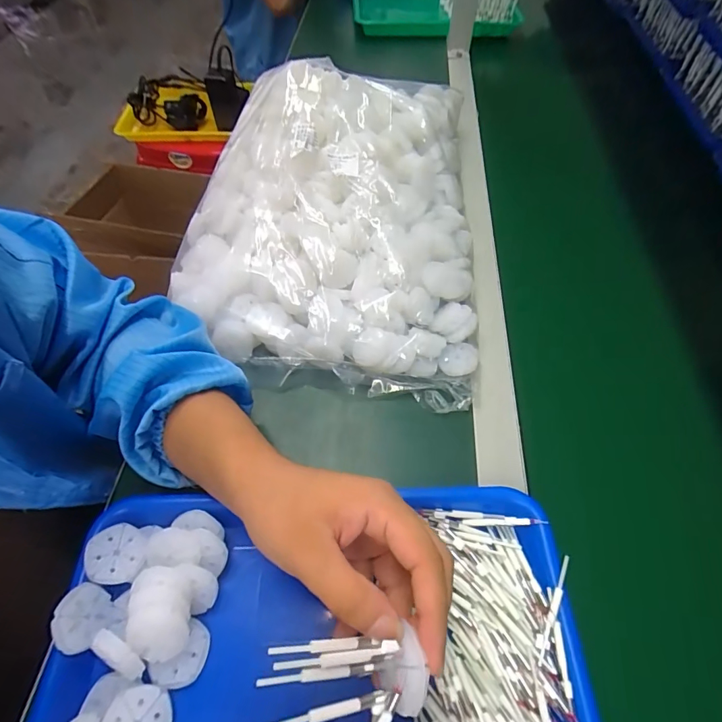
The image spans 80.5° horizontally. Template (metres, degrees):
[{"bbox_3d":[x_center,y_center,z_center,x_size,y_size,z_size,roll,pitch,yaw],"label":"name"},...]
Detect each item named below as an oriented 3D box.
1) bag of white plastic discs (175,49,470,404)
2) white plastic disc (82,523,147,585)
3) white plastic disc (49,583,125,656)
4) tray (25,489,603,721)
[{"bbox_3d":[-0.024,-0.175,0.479,0.313,0.112,0.425,7,57,5],"label":"bag of white plastic discs"},{"bbox_3d":[-0.172,0.135,0.298,0.037,0.006,0.038,15,53,-21],"label":"white plastic disc"},{"bbox_3d":[-0.178,0.167,0.275,0.007,0.038,0.037,-19,100,21],"label":"white plastic disc"},{"bbox_3d":[-0.026,0.206,0.259,0.334,0.049,0.247,-2,60,0],"label":"tray"}]

